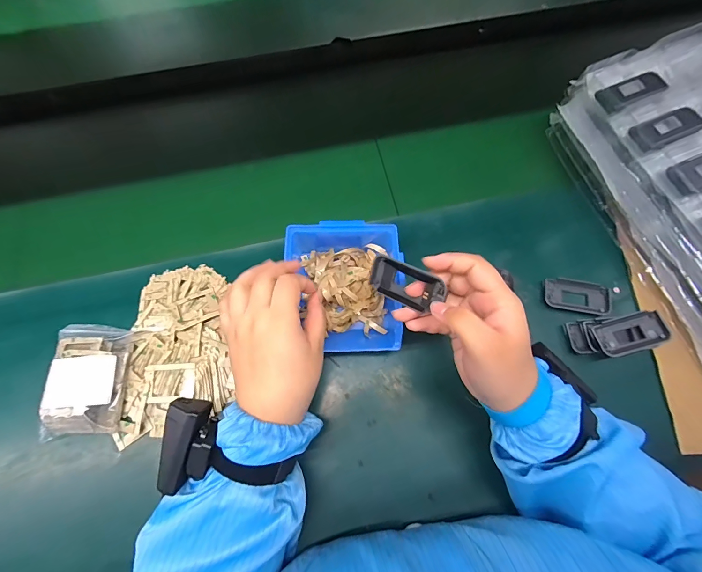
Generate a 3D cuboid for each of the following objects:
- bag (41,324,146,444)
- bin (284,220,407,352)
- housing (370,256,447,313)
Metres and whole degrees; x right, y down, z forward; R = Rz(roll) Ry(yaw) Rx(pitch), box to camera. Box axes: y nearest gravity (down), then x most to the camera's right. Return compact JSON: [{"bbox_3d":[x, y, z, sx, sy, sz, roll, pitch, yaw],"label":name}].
[{"bbox_3d":[-0.283,0.099,0.369,0.082,0.023,0.113,3,73,0],"label":"bag"},{"bbox_3d":[-0.007,0.002,0.386,0.124,0.061,0.138,-2,72,-1],"label":"bin"},{"bbox_3d":[0.052,-0.003,0.317,0.069,0.036,0.014,26,30,27],"label":"housing"}]

